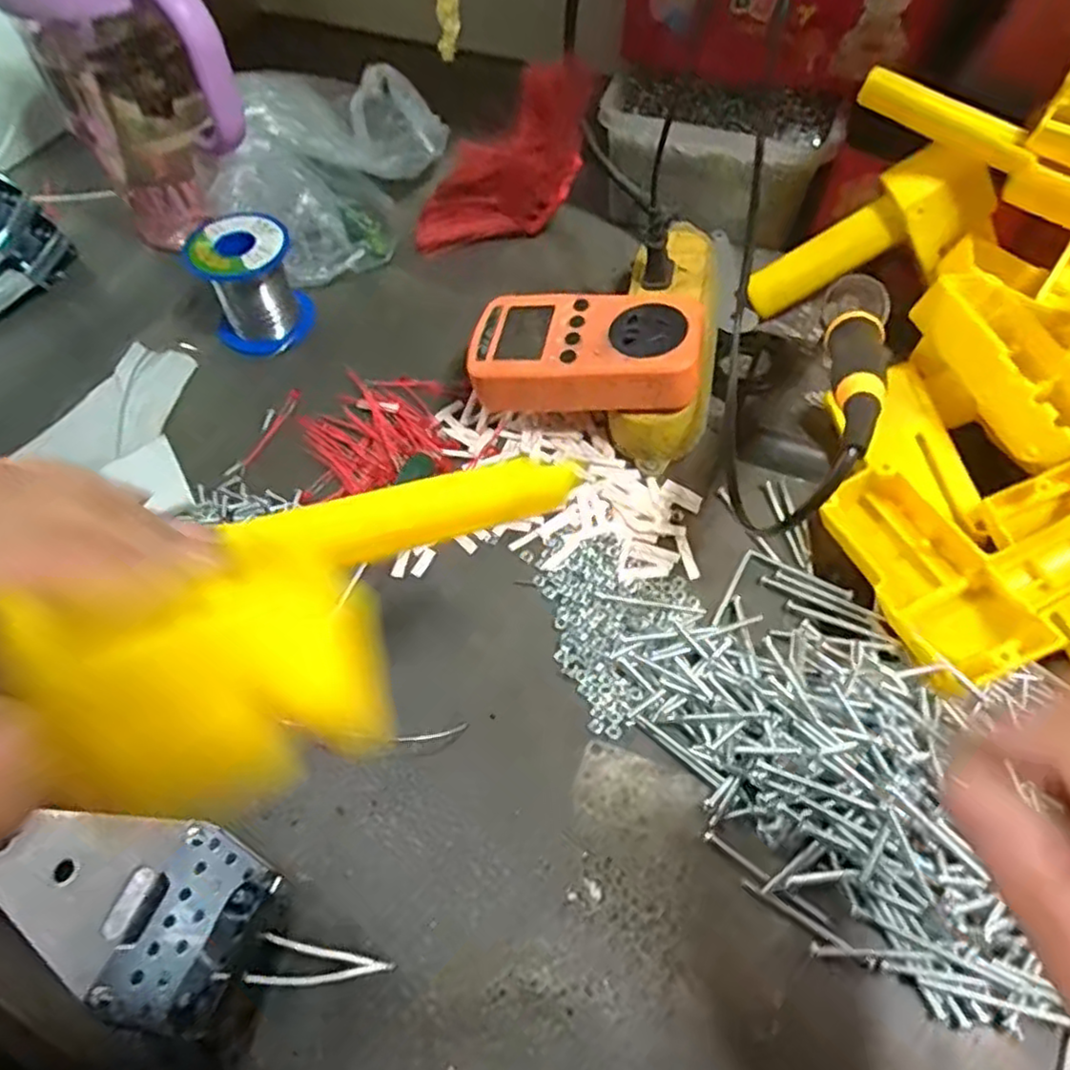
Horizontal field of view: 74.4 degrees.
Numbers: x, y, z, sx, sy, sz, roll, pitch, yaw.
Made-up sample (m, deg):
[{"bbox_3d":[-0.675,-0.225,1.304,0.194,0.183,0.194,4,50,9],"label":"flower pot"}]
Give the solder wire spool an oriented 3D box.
[{"bbox_3d":[-0.184,-0.162,0.458,0.063,0.064,0.059,-1,58,1],"label":"solder wire spool"}]

